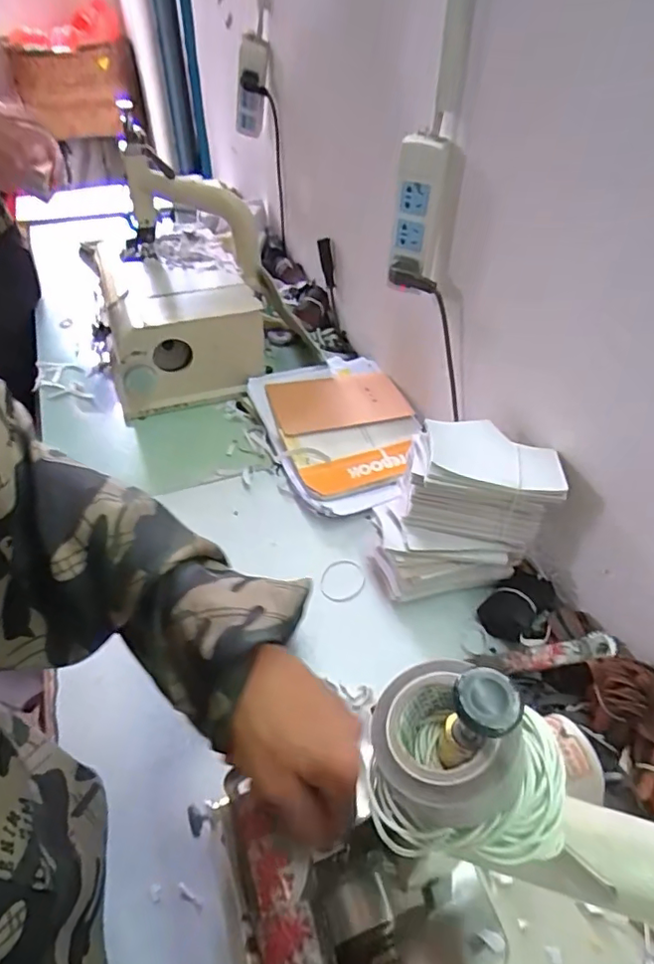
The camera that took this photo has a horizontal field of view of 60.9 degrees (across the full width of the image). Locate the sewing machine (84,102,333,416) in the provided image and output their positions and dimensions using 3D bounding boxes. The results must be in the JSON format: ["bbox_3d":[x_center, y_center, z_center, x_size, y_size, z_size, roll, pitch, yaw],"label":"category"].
[{"bbox_3d":[-0.194,-0.328,0.888,0.310,0.303,0.286,-12,45,-12],"label":"sewing machine"}]

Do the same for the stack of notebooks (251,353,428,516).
[{"bbox_3d":[0.021,-0.088,0.832,0.212,0.034,0.311,-17,49,-12],"label":"stack of notebooks"}]

